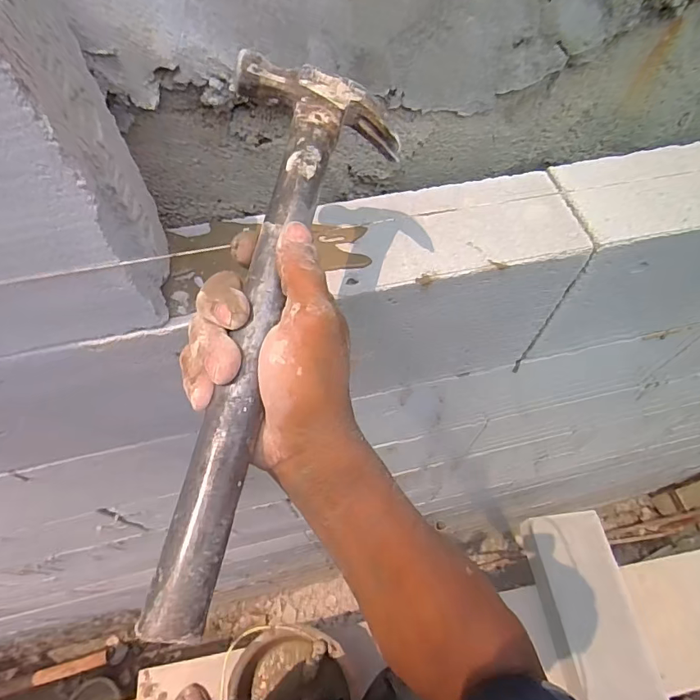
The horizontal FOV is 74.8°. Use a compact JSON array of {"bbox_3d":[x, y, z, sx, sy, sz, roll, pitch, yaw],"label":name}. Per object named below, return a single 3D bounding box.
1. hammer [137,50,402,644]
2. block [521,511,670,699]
[{"bbox_3d":[-0.035,-0.024,0.228,0.085,0.031,0.289,7,71,4],"label":"hammer"},{"bbox_3d":[0.597,0.691,1.102,0.195,0.078,0.561,-6,61,-3],"label":"block"}]

